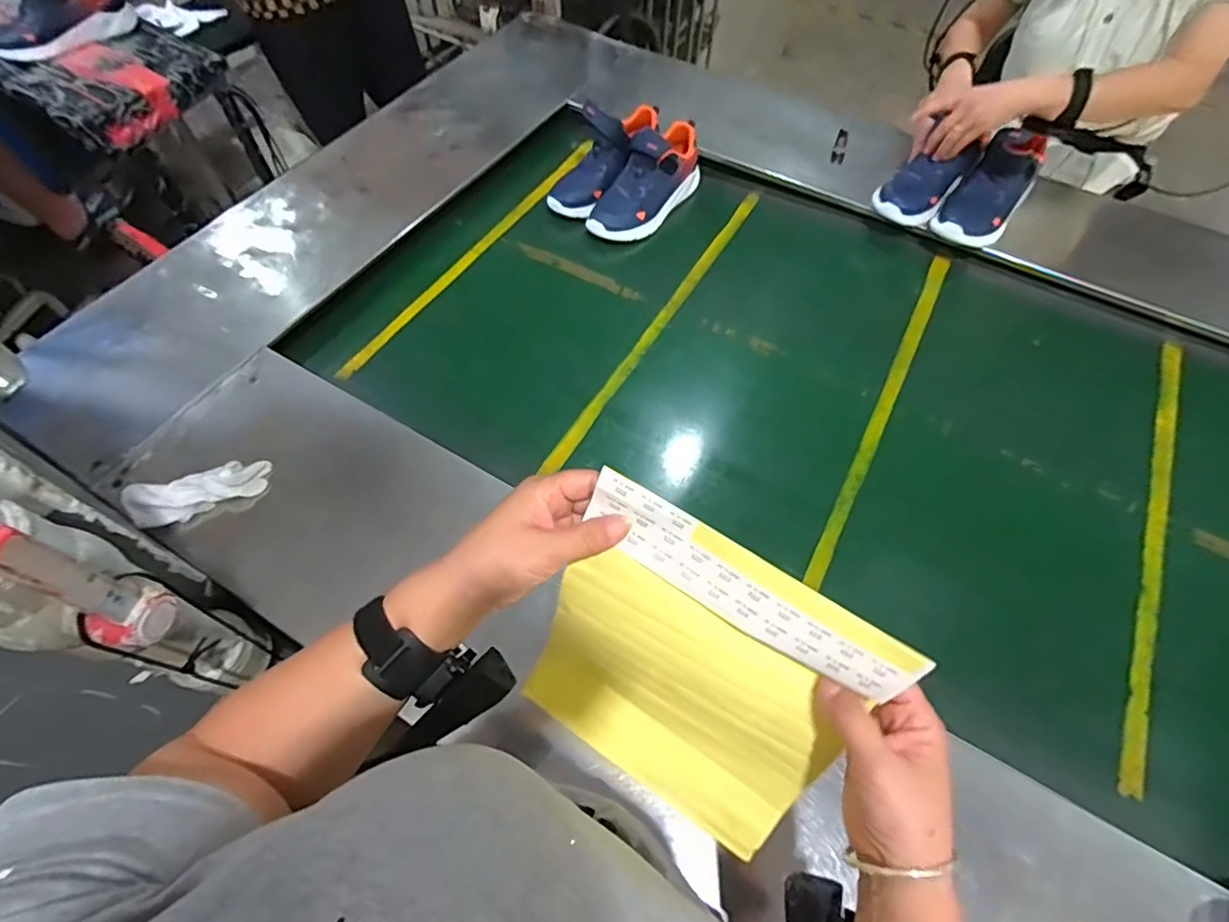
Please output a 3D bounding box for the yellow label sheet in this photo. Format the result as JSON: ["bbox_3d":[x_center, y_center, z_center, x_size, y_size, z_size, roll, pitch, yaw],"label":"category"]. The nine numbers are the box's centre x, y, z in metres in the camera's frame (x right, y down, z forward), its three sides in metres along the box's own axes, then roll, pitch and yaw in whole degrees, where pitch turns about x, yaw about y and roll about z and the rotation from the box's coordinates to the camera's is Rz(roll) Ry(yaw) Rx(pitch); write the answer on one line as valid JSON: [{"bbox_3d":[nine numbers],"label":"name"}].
[{"bbox_3d":[0.050,0.149,0.400,0.203,0.239,0.030,28,38,11],"label":"yellow label sheet"}]

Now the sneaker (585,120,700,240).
[{"bbox_3d":[0.062,-0.489,1.013,0.098,0.111,0.256,36,65,18],"label":"sneaker"}]

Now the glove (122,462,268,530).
[{"bbox_3d":[-0.481,0.034,0.684,0.143,0.042,0.047,-22,62,-13],"label":"glove"}]

